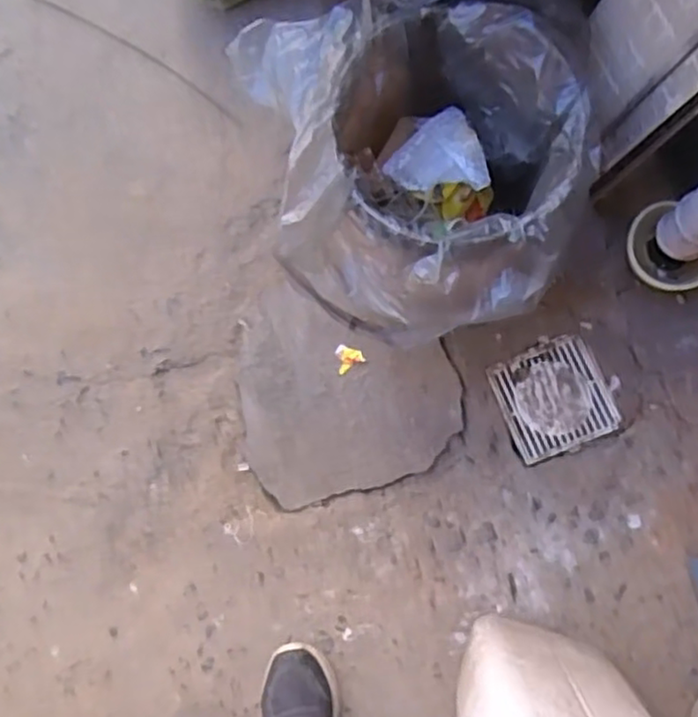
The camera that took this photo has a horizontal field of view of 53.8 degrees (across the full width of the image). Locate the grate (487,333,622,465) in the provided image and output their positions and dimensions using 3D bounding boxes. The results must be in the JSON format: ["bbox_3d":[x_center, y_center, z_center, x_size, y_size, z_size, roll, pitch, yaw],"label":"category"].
[{"bbox_3d":[0.342,0.063,1.147,0.172,0.023,0.175,-22,80,0],"label":"grate"}]

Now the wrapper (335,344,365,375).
[{"bbox_3d":[-0.003,-0.003,1.159,0.049,0.004,0.044,-32,80,-2],"label":"wrapper"}]

